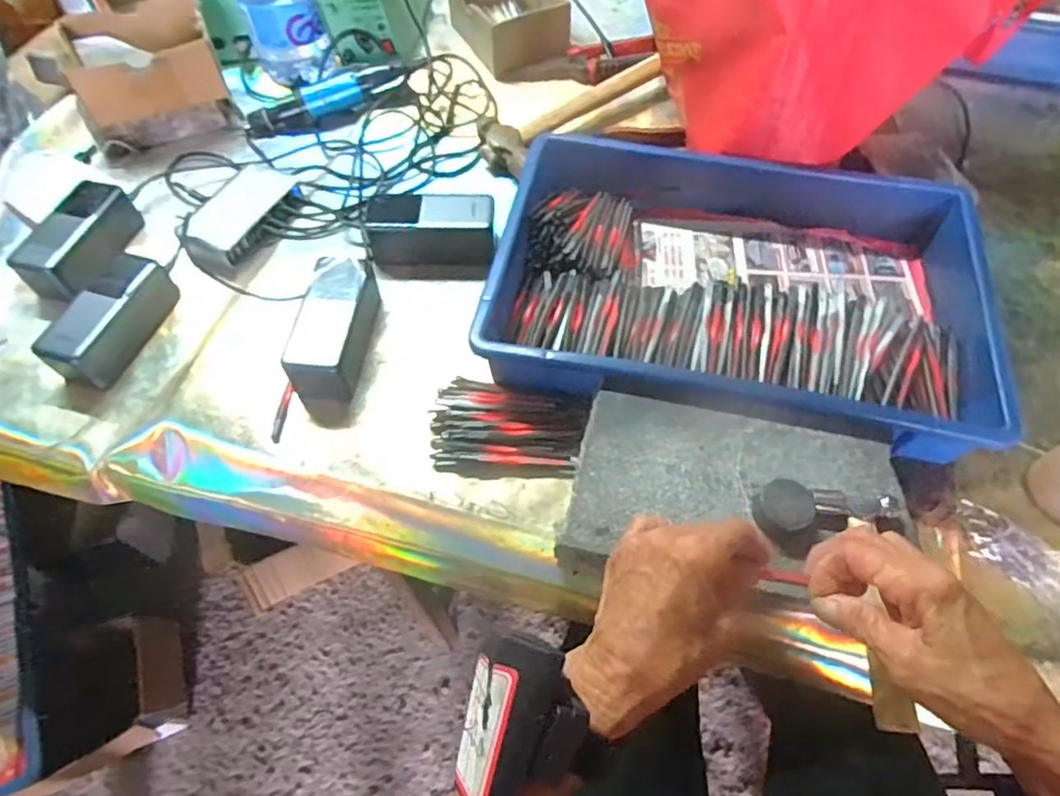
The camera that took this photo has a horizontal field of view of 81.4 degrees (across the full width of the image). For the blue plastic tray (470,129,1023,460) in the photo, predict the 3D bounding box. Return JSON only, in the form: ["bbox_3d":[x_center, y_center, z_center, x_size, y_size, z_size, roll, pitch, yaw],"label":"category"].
[{"bbox_3d":[0.188,-0.110,0.581,0.416,0.076,0.289,9,59,7],"label":"blue plastic tray"}]

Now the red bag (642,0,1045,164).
[{"bbox_3d":[0.290,-0.392,0.609,0.304,0.188,0.236,-24,61,-13],"label":"red bag"}]

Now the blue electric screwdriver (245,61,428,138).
[{"bbox_3d":[-0.242,-0.371,0.767,0.231,0.049,0.036,-13,59,-7],"label":"blue electric screwdriver"}]

